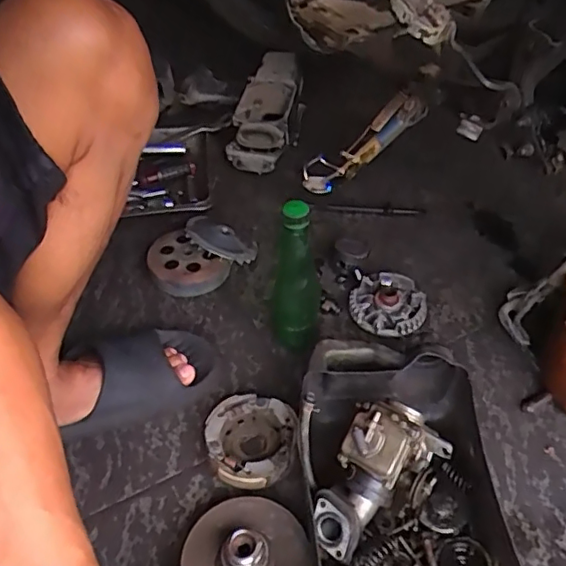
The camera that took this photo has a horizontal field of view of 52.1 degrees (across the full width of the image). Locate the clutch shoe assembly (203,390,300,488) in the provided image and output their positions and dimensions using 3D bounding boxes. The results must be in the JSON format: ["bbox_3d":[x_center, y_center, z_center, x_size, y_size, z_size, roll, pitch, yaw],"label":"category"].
[{"bbox_3d":[-0.034,0.175,0.639,0.098,0.030,0.102,0,46,0],"label":"clutch shoe assembly"}]

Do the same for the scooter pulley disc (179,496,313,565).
[{"bbox_3d":[-0.035,0.255,0.537,0.117,0.064,0.117,0,46,0],"label":"scooter pulley disc"}]

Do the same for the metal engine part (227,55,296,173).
[{"bbox_3d":[-0.033,-0.328,1.076,0.098,0.063,0.329,4,46,4],"label":"metal engine part"}]

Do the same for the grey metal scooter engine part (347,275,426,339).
[{"bbox_3d":[0.142,0.030,0.782,0.100,0.027,0.098,0,46,0],"label":"grey metal scooter engine part"}]

